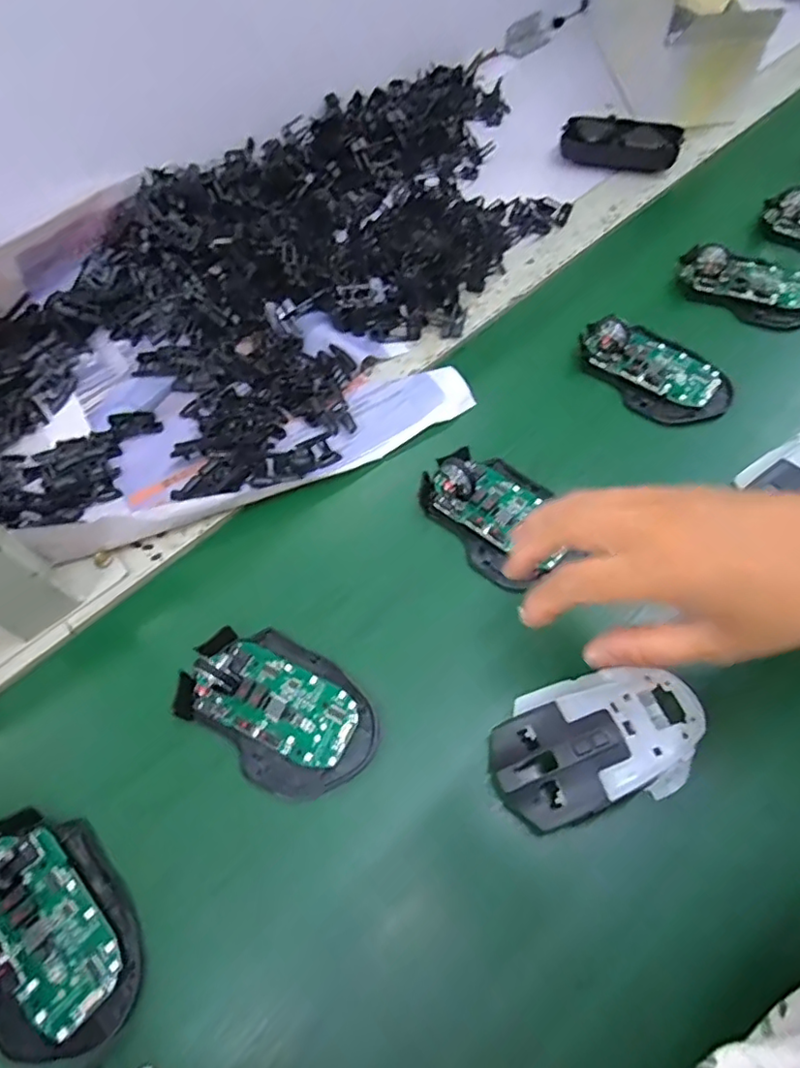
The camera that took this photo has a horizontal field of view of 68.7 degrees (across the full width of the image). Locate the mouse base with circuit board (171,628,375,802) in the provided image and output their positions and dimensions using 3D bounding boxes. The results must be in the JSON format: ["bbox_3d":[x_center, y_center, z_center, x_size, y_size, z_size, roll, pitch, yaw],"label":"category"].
[{"bbox_3d":[-0.069,0.093,0.323,0.109,0.031,0.071,33,71,20],"label":"mouse base with circuit board"}]

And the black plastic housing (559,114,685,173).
[{"bbox_3d":[0.211,-0.377,0.565,0.108,0.030,0.051,8,62,7],"label":"black plastic housing"}]

